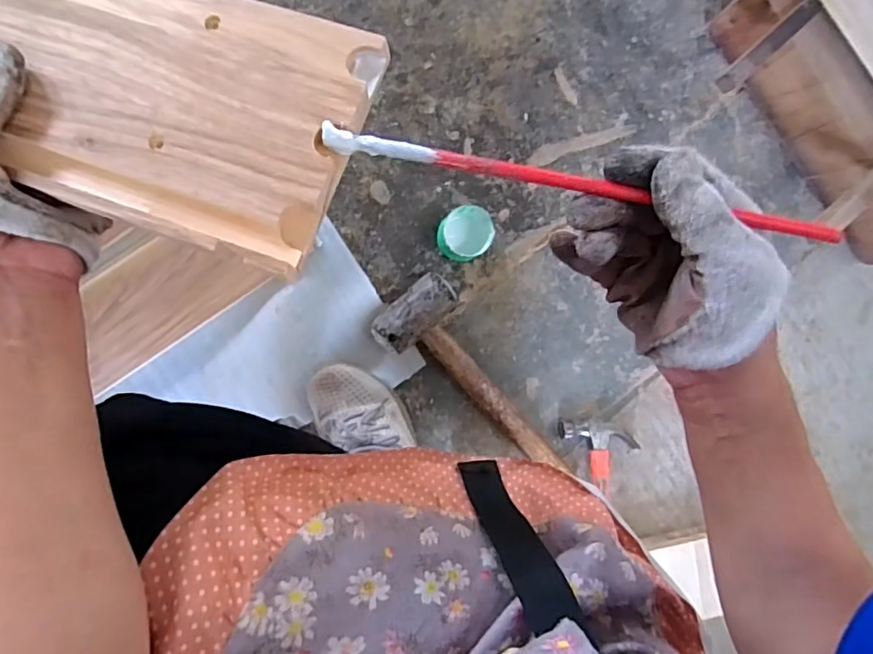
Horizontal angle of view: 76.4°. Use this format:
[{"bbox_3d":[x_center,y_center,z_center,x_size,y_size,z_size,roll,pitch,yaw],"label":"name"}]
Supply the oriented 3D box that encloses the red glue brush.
[{"bbox_3d":[0.069,-0.065,0.259,0.244,0.009,0.010,10,89,-4],"label":"red glue brush"}]

